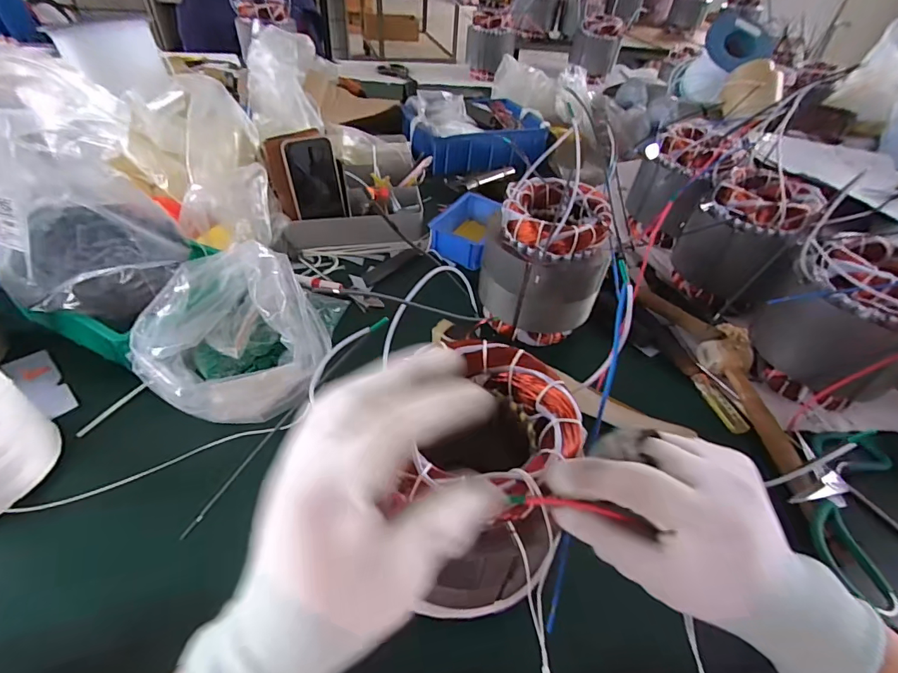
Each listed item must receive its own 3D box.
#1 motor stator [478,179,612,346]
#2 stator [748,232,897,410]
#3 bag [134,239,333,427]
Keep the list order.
[{"bbox_3d":[0.128,-0.088,0.588,0.139,0.179,0.135,28,49,20],"label":"motor stator"},{"bbox_3d":[0.489,-0.018,0.545,0.144,0.170,0.145,-16,49,-21],"label":"stator"},{"bbox_3d":[-0.237,-0.002,0.502,0.184,0.112,0.163,-17,50,-21],"label":"bag"}]

